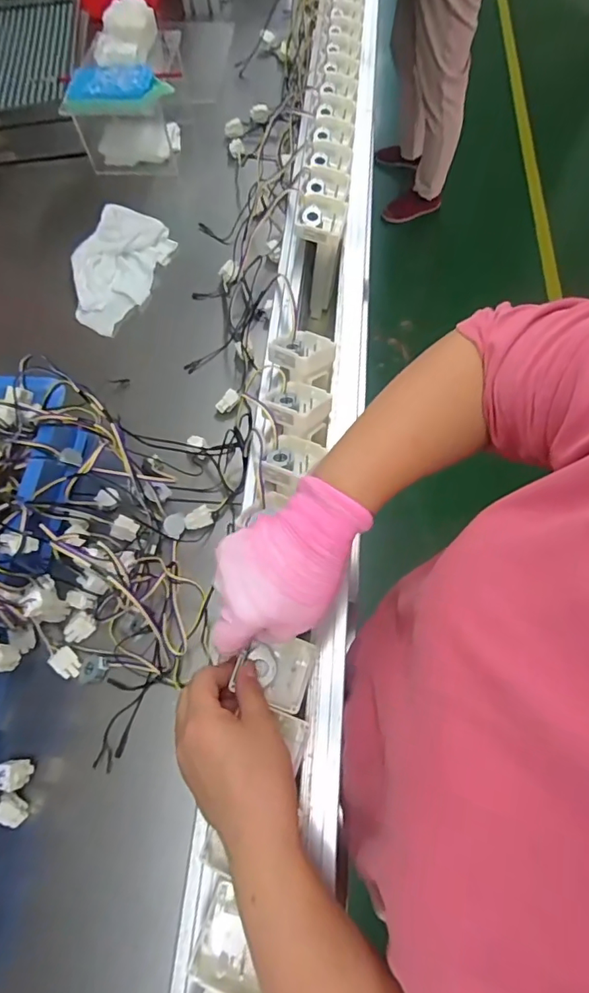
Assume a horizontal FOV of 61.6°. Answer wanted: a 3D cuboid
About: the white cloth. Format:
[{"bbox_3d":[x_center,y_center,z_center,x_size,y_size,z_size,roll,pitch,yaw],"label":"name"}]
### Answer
[{"bbox_3d":[-0.275,-0.358,0.764,0.128,0.030,0.231,11,65,8],"label":"white cloth"}]

